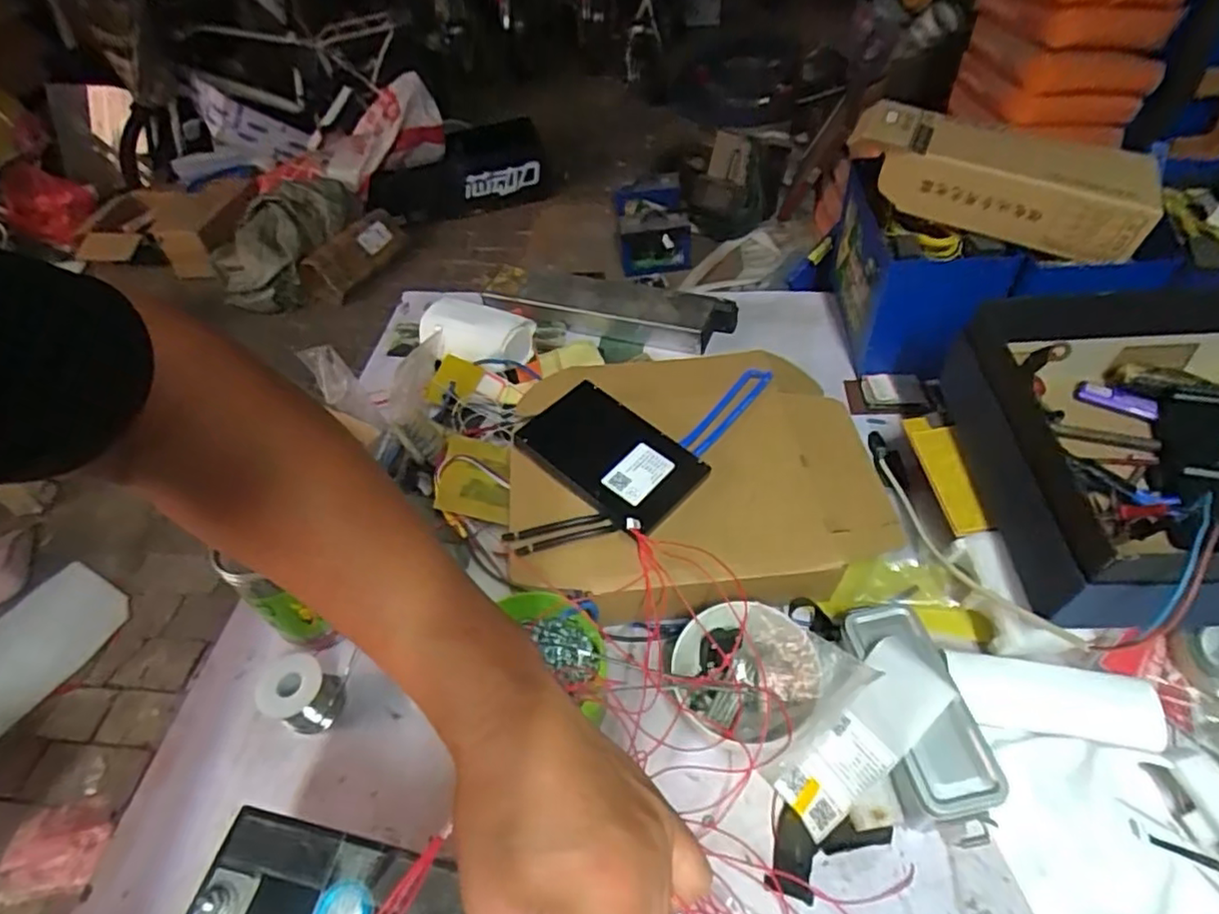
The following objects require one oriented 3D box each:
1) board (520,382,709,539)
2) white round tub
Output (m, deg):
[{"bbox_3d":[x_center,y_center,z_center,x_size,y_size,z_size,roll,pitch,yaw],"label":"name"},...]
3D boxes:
[{"bbox_3d":[-0.001,-0.004,0.610,0.165,0.020,0.106,38,64,25],"label":"board"},{"bbox_3d":[0.108,0.179,0.524,0.108,0.056,0.107,-3,50,4],"label":"white round tub"}]

